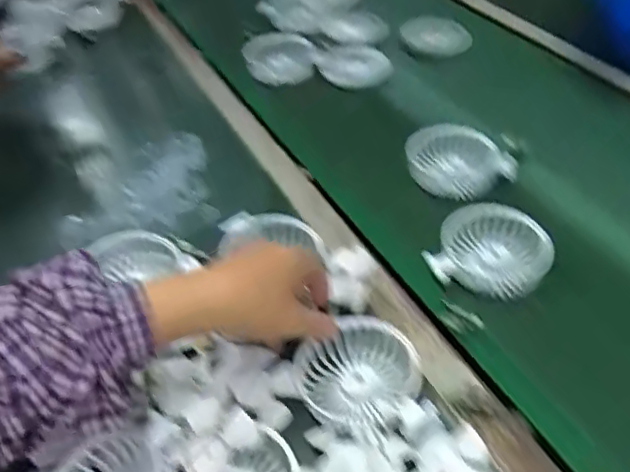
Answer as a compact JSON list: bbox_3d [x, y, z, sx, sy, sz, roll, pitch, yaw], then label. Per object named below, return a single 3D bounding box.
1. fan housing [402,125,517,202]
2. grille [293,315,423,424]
[{"bbox_3d":[0.150,-0.081,0.644,0.099,0.043,0.091,-14,45,-9],"label":"fan housing"},{"bbox_3d":[0.036,0.106,0.453,0.082,0.034,0.082,-1,44,1],"label":"grille"}]

